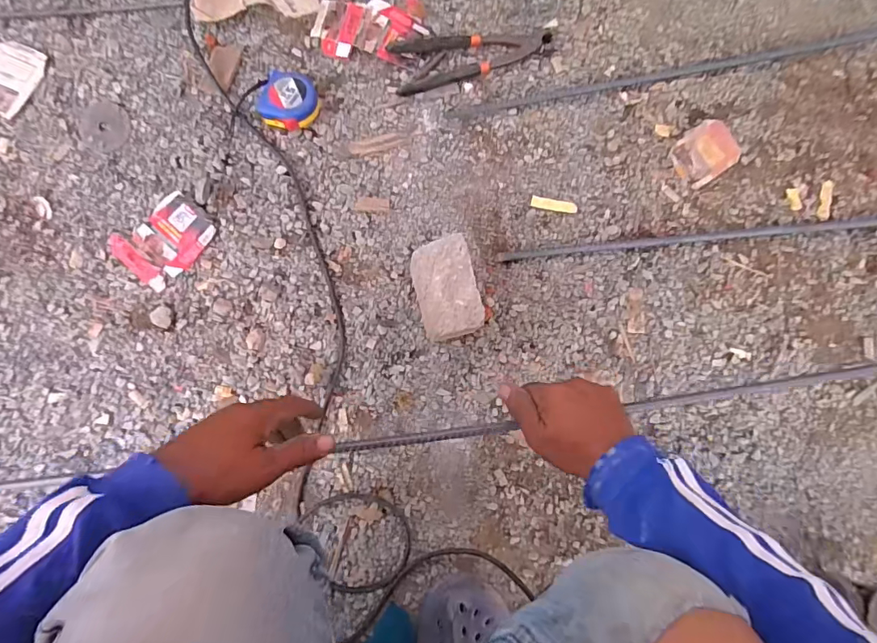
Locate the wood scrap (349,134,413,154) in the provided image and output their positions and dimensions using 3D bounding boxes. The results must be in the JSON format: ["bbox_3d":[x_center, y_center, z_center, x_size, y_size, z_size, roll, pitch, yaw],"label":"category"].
[{"bbox_3d":[-0.076,-0.232,0.608,0.081,0.004,0.019,-15,84,-2],"label":"wood scrap"}]

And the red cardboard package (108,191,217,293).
[{"bbox_3d":[-0.345,-0.102,0.590,0.118,0.009,0.088,-41,85,-5],"label":"red cardboard package"}]

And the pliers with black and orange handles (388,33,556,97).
[{"bbox_3d":[0.042,-0.360,0.626,0.207,0.012,0.072,-13,84,-2],"label":"pliers with black and orange handles"}]

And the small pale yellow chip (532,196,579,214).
[{"bbox_3d":[0.151,-0.152,0.609,0.060,0.007,0.013,10,83,0],"label":"small pale yellow chip"}]

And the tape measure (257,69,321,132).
[{"bbox_3d":[-0.189,-0.280,0.597,0.069,0.037,0.074,0,84,-1],"label":"tape measure"}]

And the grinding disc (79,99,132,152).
[{"bbox_3d":[-0.432,-0.252,0.602,0.067,0.004,0.066,0,84,-1],"label":"grinding disc"}]

